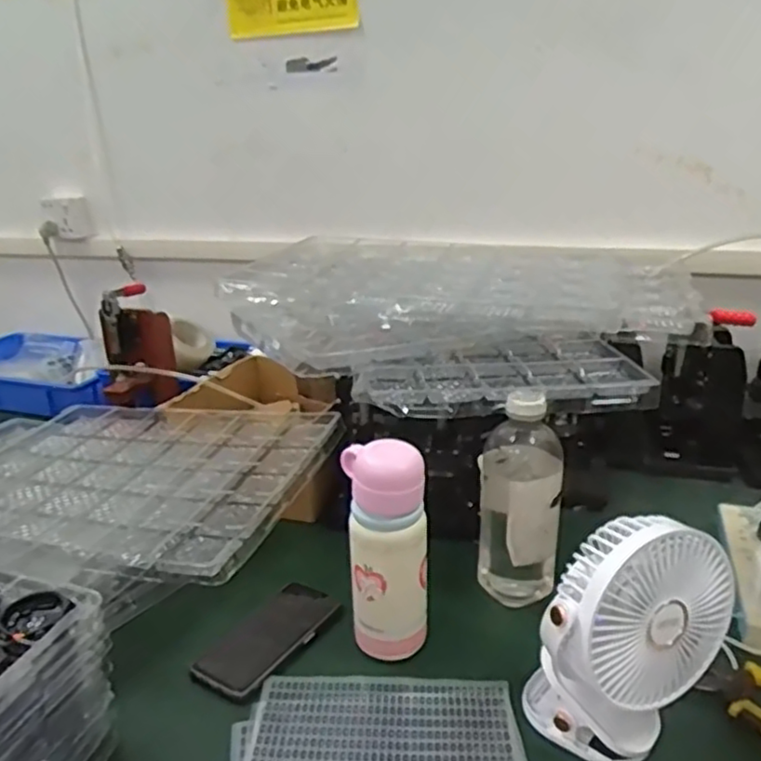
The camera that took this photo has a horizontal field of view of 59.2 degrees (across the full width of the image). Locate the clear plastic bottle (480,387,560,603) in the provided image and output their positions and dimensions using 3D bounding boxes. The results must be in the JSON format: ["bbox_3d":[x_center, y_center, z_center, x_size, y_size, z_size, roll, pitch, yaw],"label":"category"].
[{"bbox_3d":[0.148,0.131,0.714,0.085,0.234,0.072,4,19,13],"label":"clear plastic bottle"}]

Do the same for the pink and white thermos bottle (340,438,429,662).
[{"bbox_3d":[0.007,0.163,0.650,0.076,0.211,0.060,-2,19,-4],"label":"pink and white thermos bottle"}]

